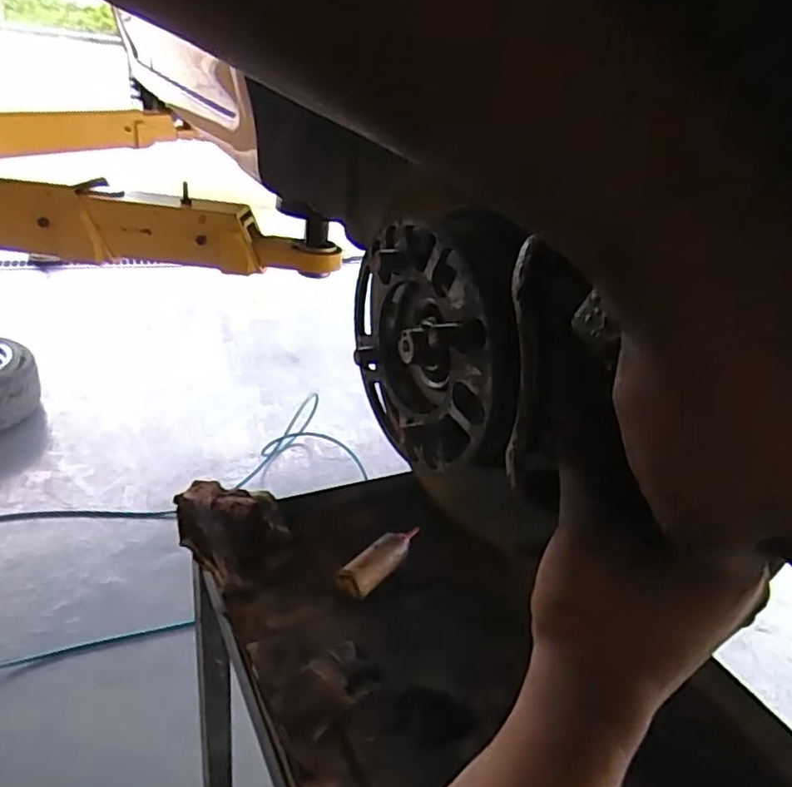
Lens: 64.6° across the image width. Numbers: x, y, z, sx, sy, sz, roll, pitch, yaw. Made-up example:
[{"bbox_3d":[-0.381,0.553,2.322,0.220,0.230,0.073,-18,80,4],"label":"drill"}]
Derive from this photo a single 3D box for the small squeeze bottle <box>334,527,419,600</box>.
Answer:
[{"bbox_3d":[-0.017,0.207,0.786,0.038,0.033,0.145,24,33,30],"label":"small squeeze bottle"}]

